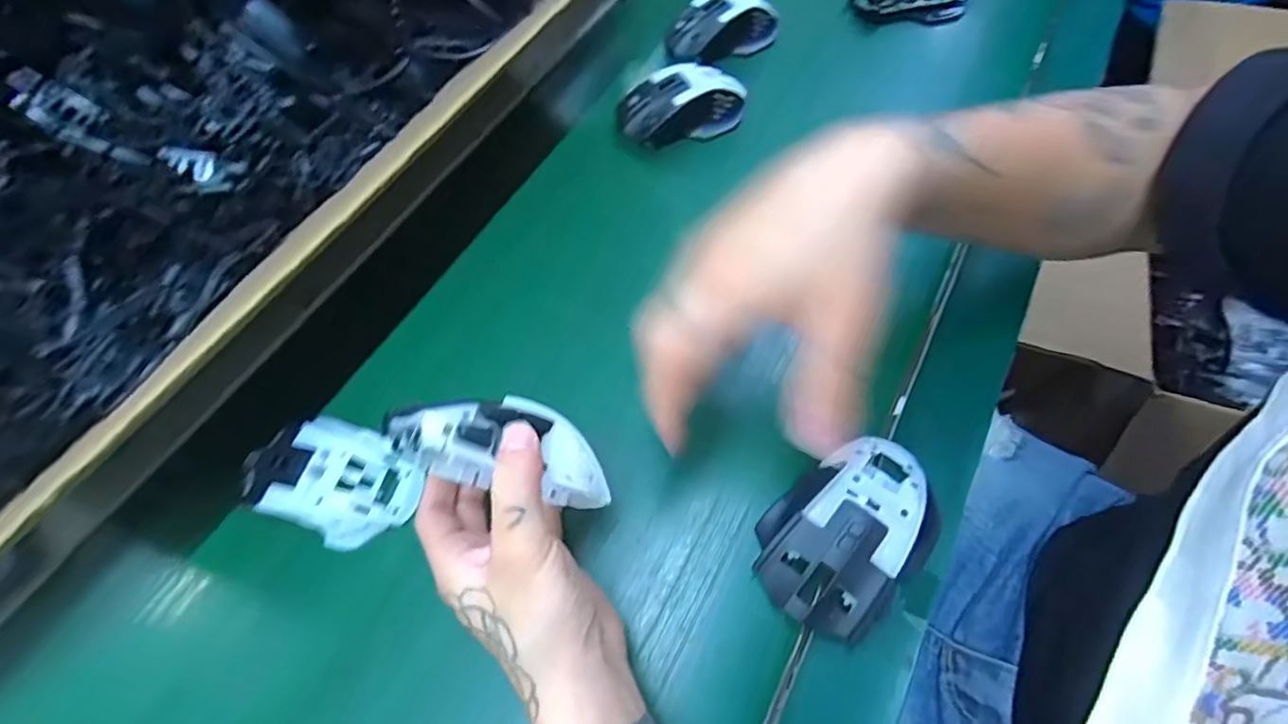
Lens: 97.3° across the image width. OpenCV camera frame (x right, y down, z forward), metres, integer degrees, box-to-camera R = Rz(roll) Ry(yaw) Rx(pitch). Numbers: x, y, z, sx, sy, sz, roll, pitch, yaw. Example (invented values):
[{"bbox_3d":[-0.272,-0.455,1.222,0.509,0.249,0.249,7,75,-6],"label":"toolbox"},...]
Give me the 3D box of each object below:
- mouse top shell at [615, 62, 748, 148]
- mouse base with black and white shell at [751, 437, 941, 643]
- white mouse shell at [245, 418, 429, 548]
[{"bbox_3d":[0.033,-0.221,0.486,0.114,0.038,0.066,-11,63,-2],"label":"mouse top shell"},{"bbox_3d":[0.113,0.088,0.308,0.071,0.037,0.113,41,72,20],"label":"mouse base with black and white shell"},{"bbox_3d":[-0.187,0.068,0.340,0.096,0.032,0.064,21,66,13],"label":"white mouse shell"}]

